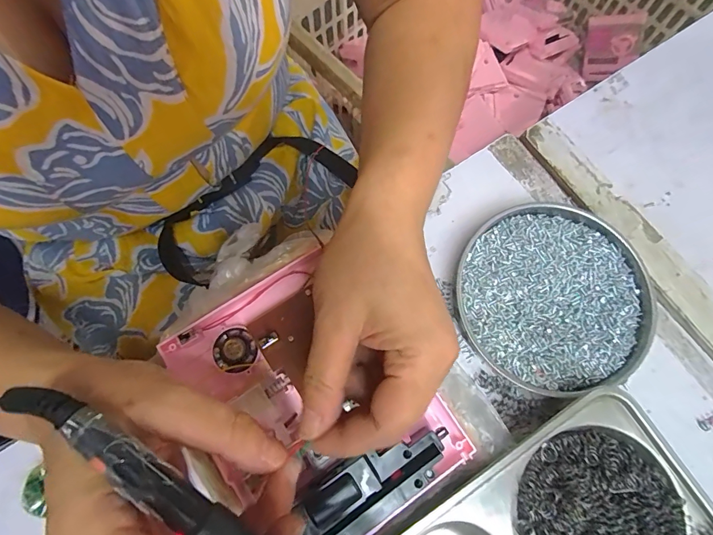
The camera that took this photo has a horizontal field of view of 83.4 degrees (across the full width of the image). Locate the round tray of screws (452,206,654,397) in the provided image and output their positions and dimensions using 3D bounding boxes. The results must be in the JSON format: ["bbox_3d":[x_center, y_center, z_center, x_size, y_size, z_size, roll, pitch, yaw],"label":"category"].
[{"bbox_3d":[0.142,0.020,0.292,0.130,0.015,0.131,0,74,0],"label":"round tray of screws"}]

